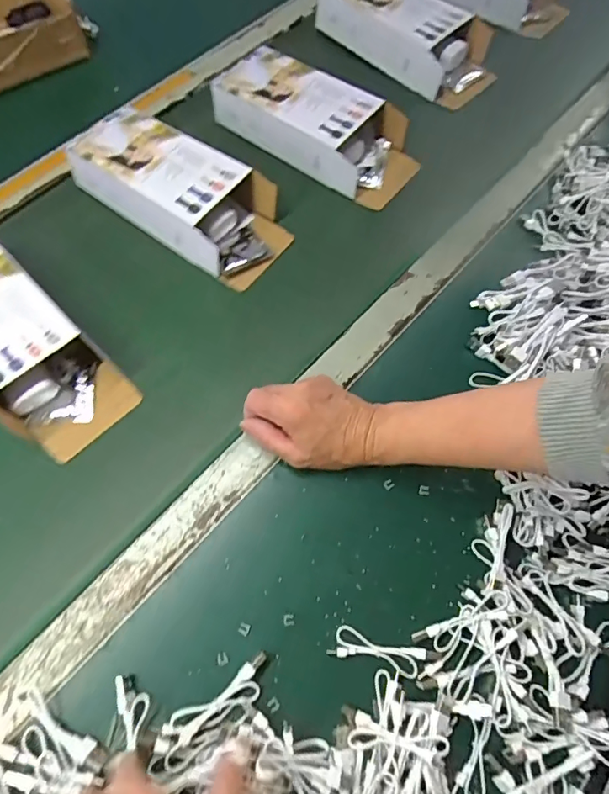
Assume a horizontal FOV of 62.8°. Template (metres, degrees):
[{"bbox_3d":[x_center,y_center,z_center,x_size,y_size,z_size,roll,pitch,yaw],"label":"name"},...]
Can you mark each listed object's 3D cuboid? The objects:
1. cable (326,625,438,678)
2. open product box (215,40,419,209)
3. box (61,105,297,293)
[{"bbox_3d":[0.058,0.191,0.372,0.077,0.006,0.022,12,64,7],"label":"cable"},{"bbox_3d":[0.013,-0.333,0.604,0.259,0.070,0.109,32,70,10],"label":"open product box"},{"bbox_3d":[-0.137,-0.227,0.559,0.253,0.059,0.109,33,70,14],"label":"box"}]

